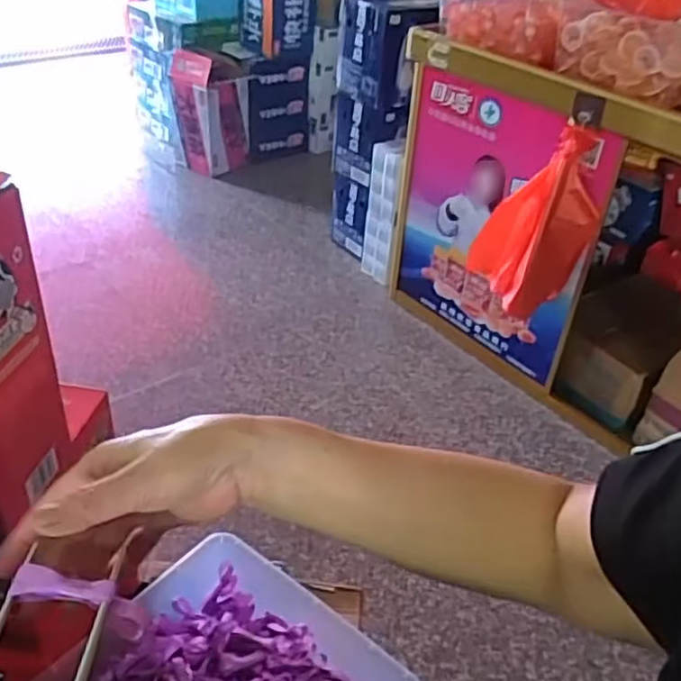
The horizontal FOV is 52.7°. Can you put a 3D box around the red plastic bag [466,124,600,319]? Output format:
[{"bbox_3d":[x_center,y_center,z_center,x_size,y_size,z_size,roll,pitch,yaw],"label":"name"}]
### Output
[{"bbox_3d":[0.409,-0.250,1.442,0.155,0.361,0.198,-16,41,-26],"label":"red plastic bag"}]

